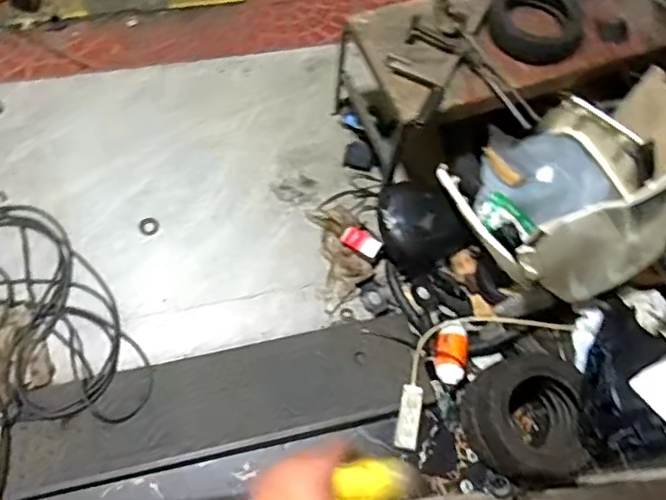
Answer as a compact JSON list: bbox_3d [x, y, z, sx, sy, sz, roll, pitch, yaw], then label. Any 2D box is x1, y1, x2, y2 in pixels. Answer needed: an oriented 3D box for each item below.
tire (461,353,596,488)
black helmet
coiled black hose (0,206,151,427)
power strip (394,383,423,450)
[{"bbox_3d":[0.439,0.368,1.335,0.252,0.206,0.278,-16,69,-12],"label":"tire"},{"bbox_3d":[0.202,-0.084,1.575,0.182,0.155,0.256,-28,72,-16],"label":"black helmet"},{"bbox_3d":[-0.793,0.218,1.456,0.647,0.039,0.578,34,66,13],"label":"coiled black hose"},{"bbox_3d":[0.177,0.387,1.404,0.049,0.027,0.149,13,66,0],"label":"power strip"}]

